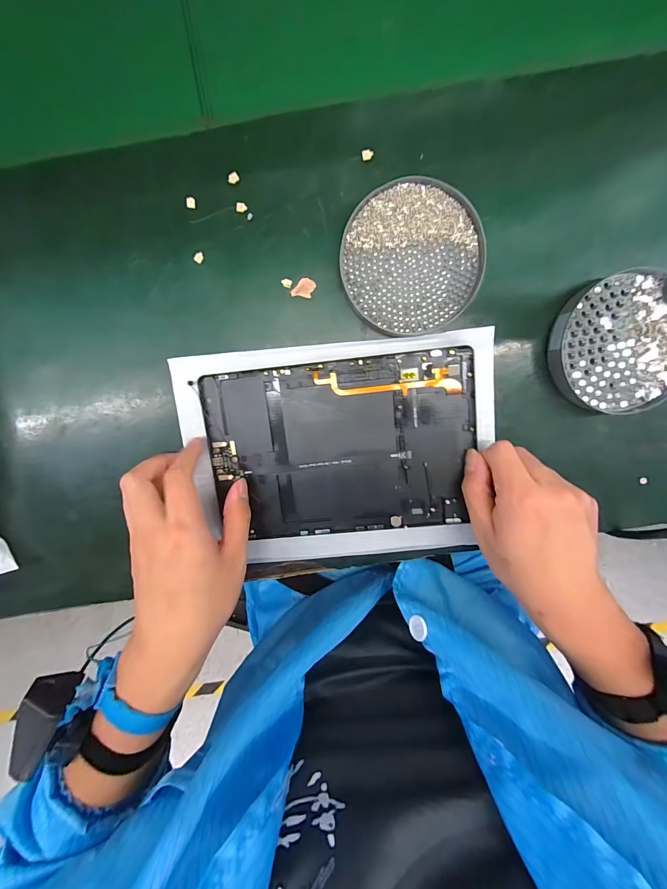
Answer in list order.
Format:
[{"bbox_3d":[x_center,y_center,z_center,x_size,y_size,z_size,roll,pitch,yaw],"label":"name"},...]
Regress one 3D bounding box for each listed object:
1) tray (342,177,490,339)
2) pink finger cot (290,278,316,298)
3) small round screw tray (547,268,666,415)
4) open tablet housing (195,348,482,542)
[{"bbox_3d":[0.064,-0.151,0.285,0.110,0.011,0.112,0,99,0],"label":"tray"},{"bbox_3d":[-0.025,-0.134,0.296,0.020,0.004,0.016,7,99,-1],"label":"pink finger cot"},{"bbox_3d":[0.246,-0.087,0.300,0.114,0.024,0.111,0,99,0],"label":"small round screw tray"},{"bbox_3d":[0.006,0.005,0.313,0.232,0.014,0.154,-7,99,1],"label":"open tablet housing"}]

